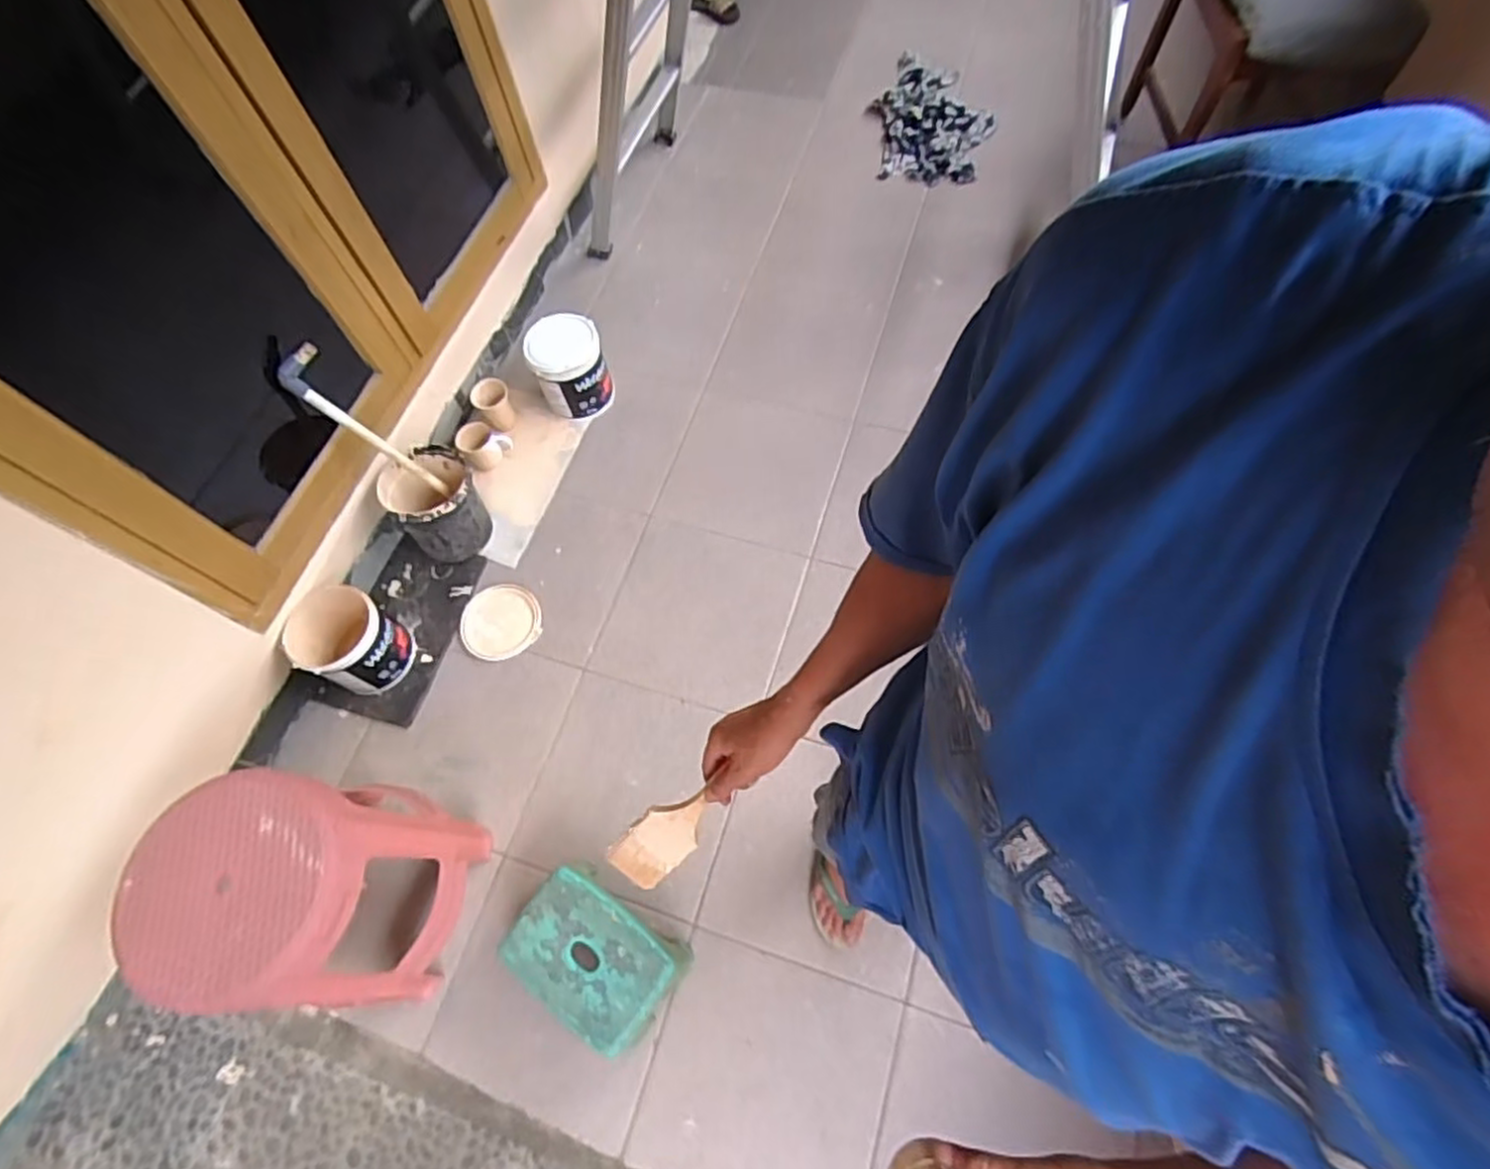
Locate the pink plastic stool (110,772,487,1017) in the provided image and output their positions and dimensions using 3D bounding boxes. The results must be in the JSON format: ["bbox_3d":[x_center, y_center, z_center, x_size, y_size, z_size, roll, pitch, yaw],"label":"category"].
[{"bbox_3d":[-0.670,0.489,1.169,0.295,0.466,0.327,8,65,8],"label":"pink plastic stool"}]

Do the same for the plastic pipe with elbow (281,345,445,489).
[{"bbox_3d":[-0.744,-0.310,1.442,0.088,0.418,0.057,-2,62,21],"label":"plastic pipe with elbow"}]

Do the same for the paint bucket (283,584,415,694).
[{"bbox_3d":[-0.819,0.126,1.501,0.187,0.171,0.174,-2,64,4],"label":"paint bucket"}]

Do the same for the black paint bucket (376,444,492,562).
[{"bbox_3d":[-0.683,-0.174,1.606,0.178,0.215,0.174,-2,64,4],"label":"black paint bucket"}]

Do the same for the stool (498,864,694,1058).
[{"bbox_3d":[-0.255,0.650,1.252,0.277,0.150,0.198,31,71,17],"label":"stool"}]

